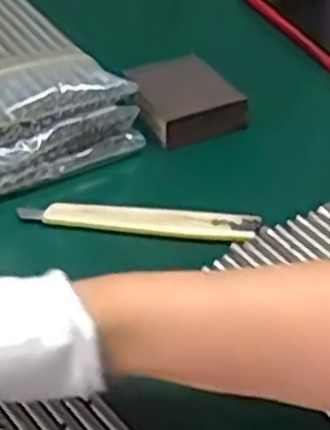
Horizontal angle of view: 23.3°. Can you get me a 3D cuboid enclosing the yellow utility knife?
[{"bbox_3d":[-0.016,0.002,0.480,0.141,0.009,0.018,6,42,3],"label":"yellow utility knife"}]

